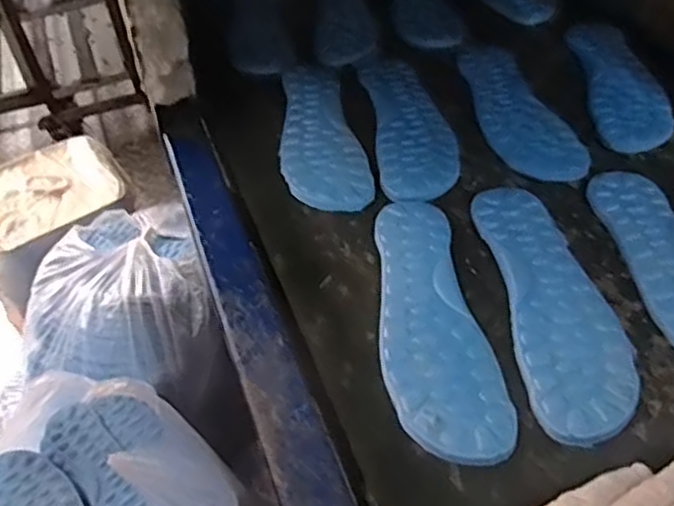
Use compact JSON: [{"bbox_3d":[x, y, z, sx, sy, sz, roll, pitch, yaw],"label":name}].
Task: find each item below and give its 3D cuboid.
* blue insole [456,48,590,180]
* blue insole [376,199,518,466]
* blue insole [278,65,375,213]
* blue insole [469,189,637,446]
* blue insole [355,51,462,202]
[{"bbox_3d":[0.182,-0.153,0.691,0.083,0.004,0.234,-11,47,-5],"label":"blue insole"},{"bbox_3d":[0.068,0.045,0.508,0.077,0.008,0.244,-8,47,-2],"label":"blue insole"},{"bbox_3d":[-0.022,-0.124,0.681,0.079,0.008,0.239,-10,47,-4],"label":"blue insole"},{"bbox_3d":[0.164,0.031,0.516,0.075,0.009,0.243,-5,47,0],"label":"blue insole"},{"bbox_3d":[0.072,-0.140,0.687,0.079,0.005,0.249,-7,47,-1],"label":"blue insole"}]

